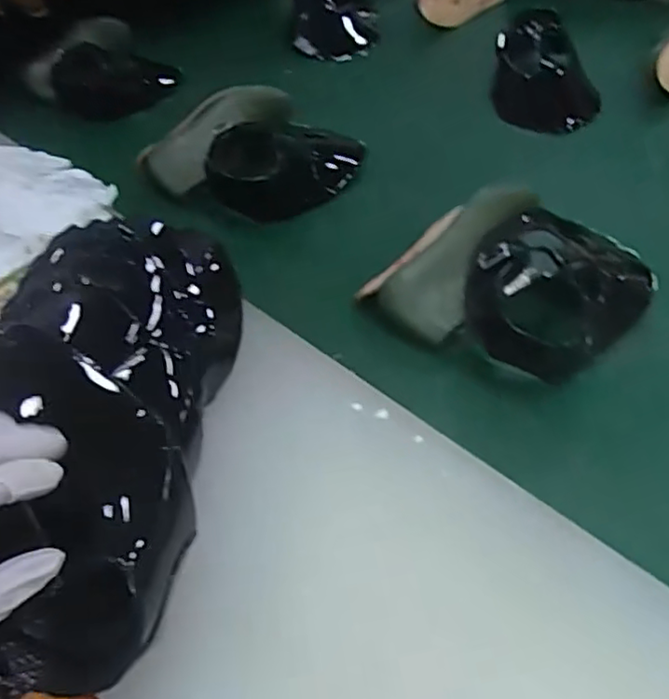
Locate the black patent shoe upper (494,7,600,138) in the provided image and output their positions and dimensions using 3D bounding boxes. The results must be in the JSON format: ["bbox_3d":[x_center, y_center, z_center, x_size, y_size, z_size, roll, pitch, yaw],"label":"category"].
[{"bbox_3d":[0.250,-0.324,0.758,0.122,0.081,0.131,5,49,11],"label":"black patent shoe upper"}]

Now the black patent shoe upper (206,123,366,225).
[{"bbox_3d":[-0.051,-0.197,0.710,0.166,0.093,0.091,-24,49,-15],"label":"black patent shoe upper"}]

